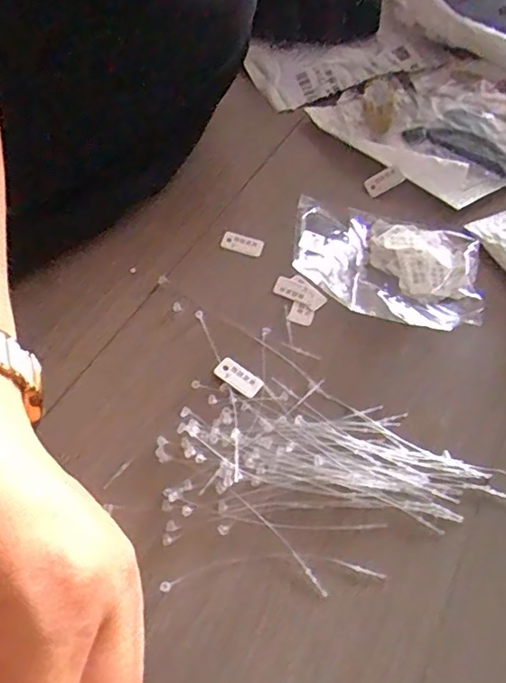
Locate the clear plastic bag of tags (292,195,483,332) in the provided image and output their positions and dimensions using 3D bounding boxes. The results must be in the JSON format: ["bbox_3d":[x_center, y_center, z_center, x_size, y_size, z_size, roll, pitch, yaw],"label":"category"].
[{"bbox_3d":[0.079,-0.050,0.324,0.109,0.024,0.080,14,59,3],"label":"clear plastic bag of tags"}]

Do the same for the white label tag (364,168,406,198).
[{"bbox_3d":[0.088,-0.107,0.371,0.025,0.004,0.014,-28,82,5],"label":"white label tag"}]

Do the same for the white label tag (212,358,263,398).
[{"bbox_3d":[-0.008,0.018,0.289,0.026,0.004,0.012,34,62,14],"label":"white label tag"}]

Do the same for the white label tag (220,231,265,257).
[{"bbox_3d":[-0.007,-0.060,0.339,0.026,0.005,0.012,18,59,5],"label":"white label tag"}]

